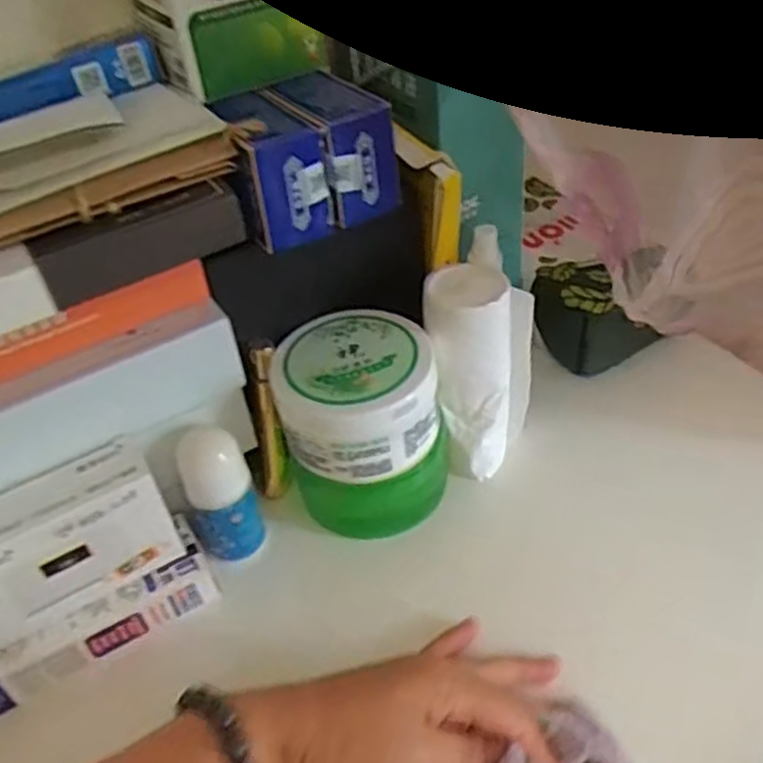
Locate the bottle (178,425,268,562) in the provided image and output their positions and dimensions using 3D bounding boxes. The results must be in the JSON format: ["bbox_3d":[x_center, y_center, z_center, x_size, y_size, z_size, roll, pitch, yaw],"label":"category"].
[{"bbox_3d":[-0.094,0.067,0.457,0.032,0.084,0.035,-4,42,4],"label":"bottle"}]

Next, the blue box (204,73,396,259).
[{"bbox_3d":[-0.047,-0.128,0.436,0.088,0.060,0.082,-24,45,-18],"label":"blue box"}]

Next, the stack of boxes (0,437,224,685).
[{"bbox_3d":[-0.165,0.101,0.422,0.123,0.104,0.051,-25,45,-18],"label":"stack of boxes"}]

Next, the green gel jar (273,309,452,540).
[{"bbox_3d":[-0.011,0.029,0.474,0.092,0.114,0.090,-4,42,4],"label":"green gel jar"}]

